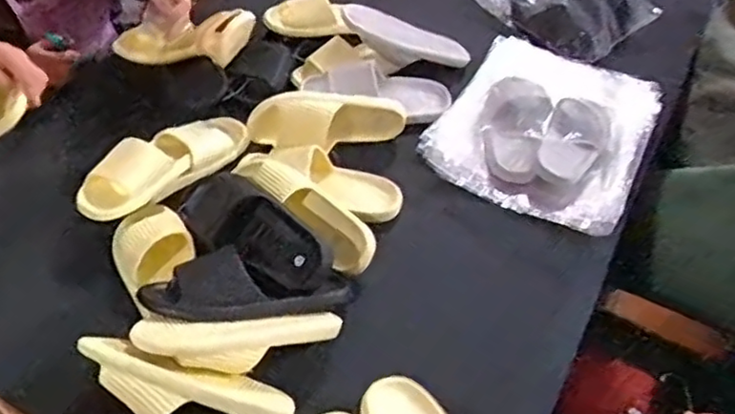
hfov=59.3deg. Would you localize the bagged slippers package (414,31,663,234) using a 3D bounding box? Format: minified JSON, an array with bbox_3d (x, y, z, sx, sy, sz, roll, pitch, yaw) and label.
[{"bbox_3d":[0.335,-0.172,1.177,0.356,0.088,0.447,25,50,17],"label":"bagged slippers package"}]

